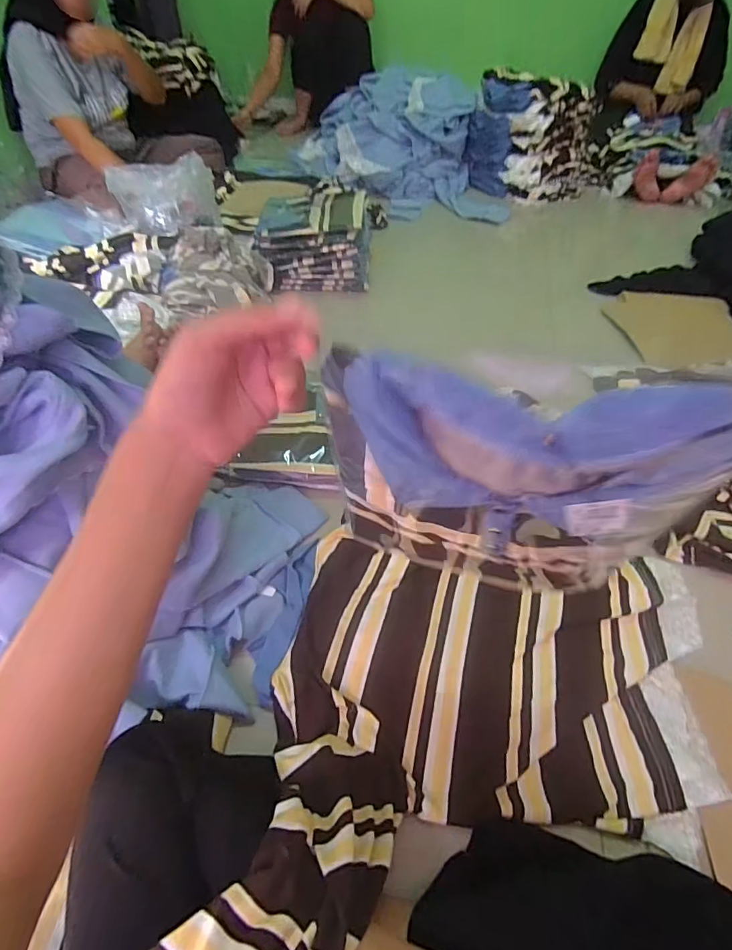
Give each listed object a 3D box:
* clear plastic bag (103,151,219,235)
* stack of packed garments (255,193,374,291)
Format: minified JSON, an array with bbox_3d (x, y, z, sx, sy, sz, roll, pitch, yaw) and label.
[{"bbox_3d":[-0.558,-0.776,1.355,0.272,0.182,0.078,-17,13,-11],"label":"clear plastic bag"},{"bbox_3d":[-0.141,-0.659,1.372,0.318,0.192,0.246,-3,47,-5],"label":"stack of packed garments"}]

